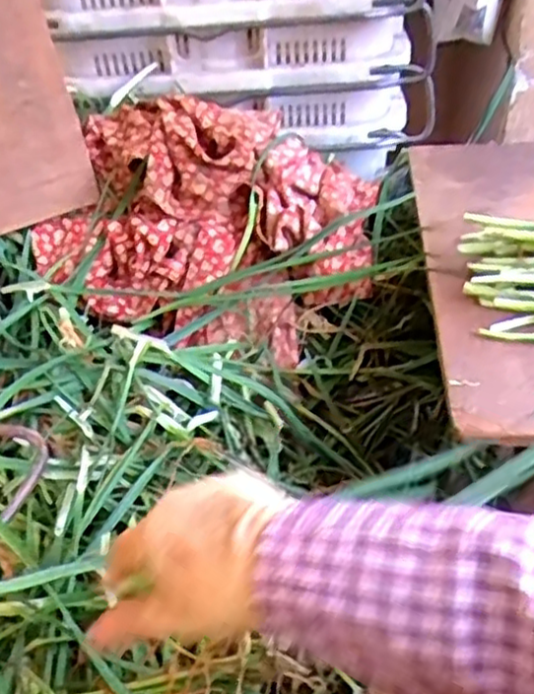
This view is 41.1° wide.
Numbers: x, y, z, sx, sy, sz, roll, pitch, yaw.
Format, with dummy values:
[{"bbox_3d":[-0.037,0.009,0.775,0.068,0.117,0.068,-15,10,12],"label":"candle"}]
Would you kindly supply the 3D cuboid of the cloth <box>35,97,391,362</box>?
[{"bbox_3d":[-0.063,-0.139,0.741,0.341,0.166,0.219,5,40,11],"label":"cloth"}]

